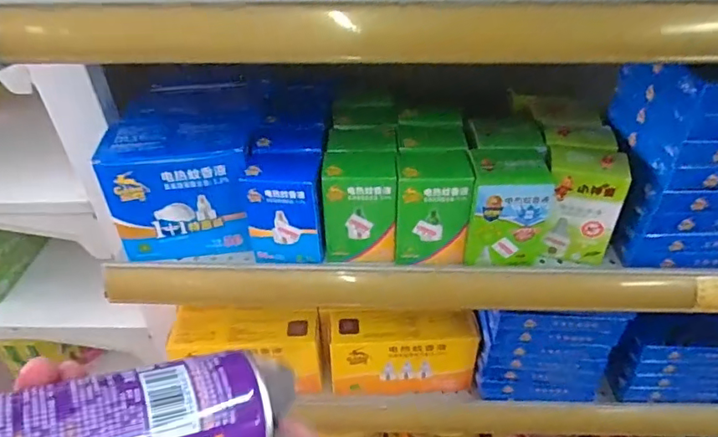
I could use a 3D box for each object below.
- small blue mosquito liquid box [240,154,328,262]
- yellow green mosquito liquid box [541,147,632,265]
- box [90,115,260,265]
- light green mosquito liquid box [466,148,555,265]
[{"bbox_3d":[-0.068,-0.009,0.493,0.070,0.095,0.048,0,40,1],"label":"small blue mosquito liquid box"},{"bbox_3d":[0.207,-0.012,0.490,0.063,0.103,0.044,5,40,8],"label":"yellow green mosquito liquid box"},{"bbox_3d":[-0.167,-0.039,0.516,0.126,0.121,0.101,-2,40,0],"label":"box"},{"bbox_3d":[0.138,-0.015,0.484,0.073,0.103,0.062,-1,40,0],"label":"light green mosquito liquid box"}]

